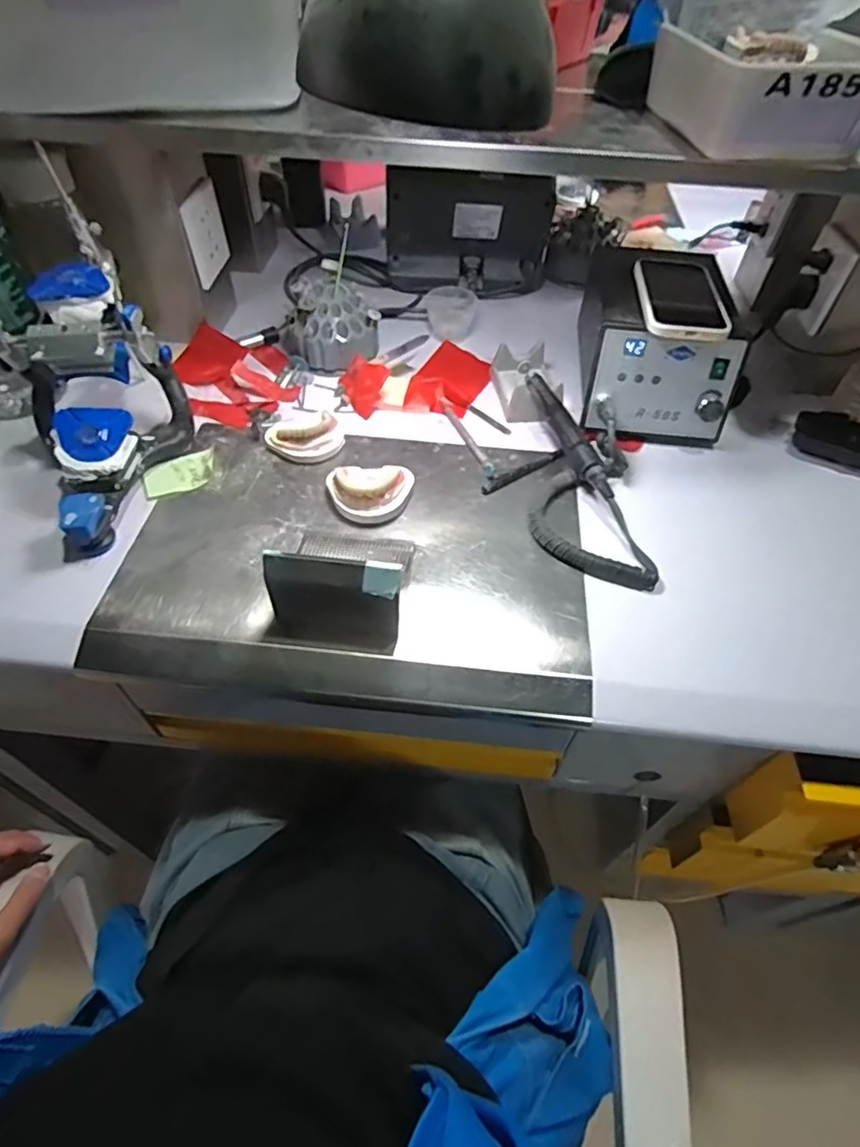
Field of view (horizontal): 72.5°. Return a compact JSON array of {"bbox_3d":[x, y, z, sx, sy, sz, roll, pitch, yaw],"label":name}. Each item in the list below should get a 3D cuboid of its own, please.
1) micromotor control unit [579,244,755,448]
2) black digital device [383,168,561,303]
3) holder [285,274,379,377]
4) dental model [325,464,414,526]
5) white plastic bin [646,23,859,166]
[{"bbox_3d":[0.239,-0.255,0.640,0.142,0.116,0.221,5,52,1],"label":"micromotor control unit"},{"bbox_3d":[0.050,-0.443,0.764,0.218,0.134,0.058,-3,52,-4],"label":"black digital device"},{"bbox_3d":[-0.113,-0.281,0.665,0.107,0.080,0.072,-8,53,-8],"label":"holder"},{"bbox_3d":[-0.052,-0.078,0.538,0.076,0.031,0.063,-12,54,-11],"label":"dental model"},{"bbox_3d":[0.284,-0.414,0.502,0.154,0.061,0.142,-2,51,-4],"label":"white plastic bin"}]

